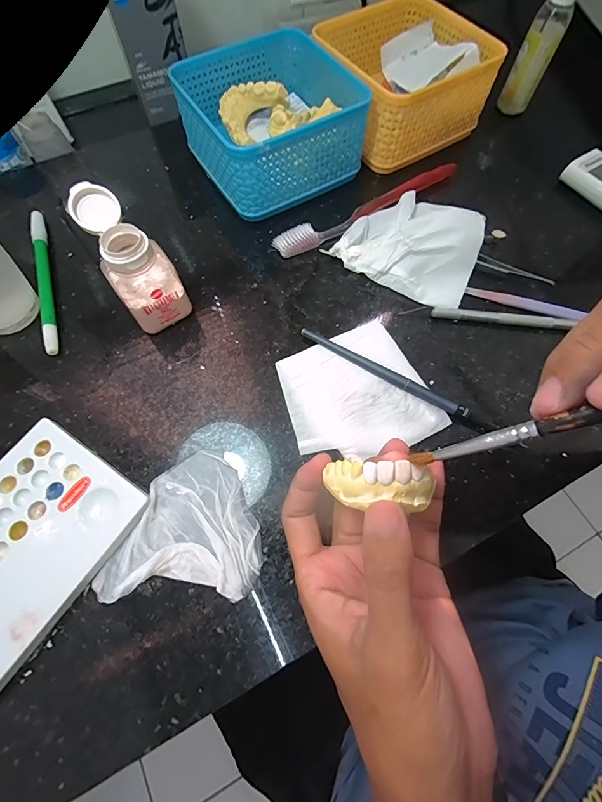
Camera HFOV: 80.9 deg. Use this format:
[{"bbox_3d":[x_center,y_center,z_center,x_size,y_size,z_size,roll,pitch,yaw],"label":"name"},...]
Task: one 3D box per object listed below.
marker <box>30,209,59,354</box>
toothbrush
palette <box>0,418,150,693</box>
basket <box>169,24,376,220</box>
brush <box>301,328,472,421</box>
[{"bbox_3d":[-0.203,-0.097,0.281,0.010,0.013,0.141,-19,68,-8],"label":"marker"},{"bbox_3d":[0.060,-0.167,0.308,0.183,0.015,0.017,-28,70,-11],"label":"toothbrush"},{"bbox_3d":[-0.171,0.094,0.202,0.092,0.012,0.152,32,71,13],"label":"palette"},{"bbox_3d":[-0.026,-0.244,0.314,0.130,0.064,0.130,-30,70,-12],"label":"basket"},{"bbox_3d":[0.058,-0.021,0.251,0.127,0.007,0.007,29,70,12],"label":"brush"}]

